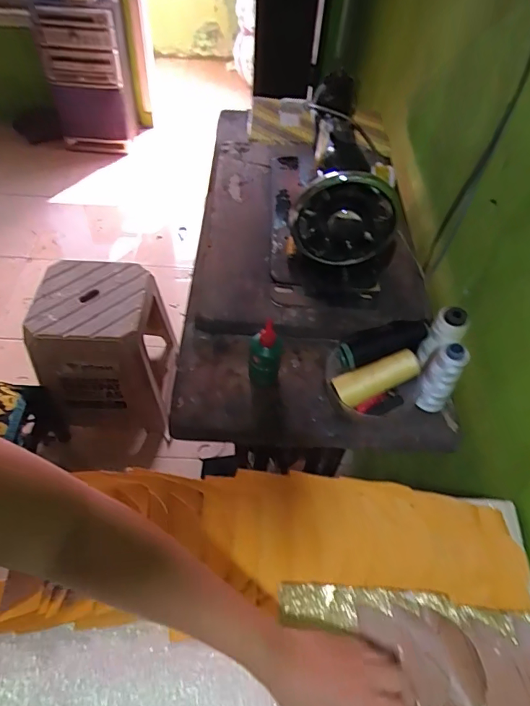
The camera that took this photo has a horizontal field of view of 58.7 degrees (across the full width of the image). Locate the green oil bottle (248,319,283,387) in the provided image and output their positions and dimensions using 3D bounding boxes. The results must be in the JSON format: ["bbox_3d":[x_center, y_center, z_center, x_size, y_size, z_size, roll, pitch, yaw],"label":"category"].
[{"bbox_3d":[-0.001,0.006,0.624,0.045,0.103,0.035,3,51,0],"label":"green oil bottle"}]

